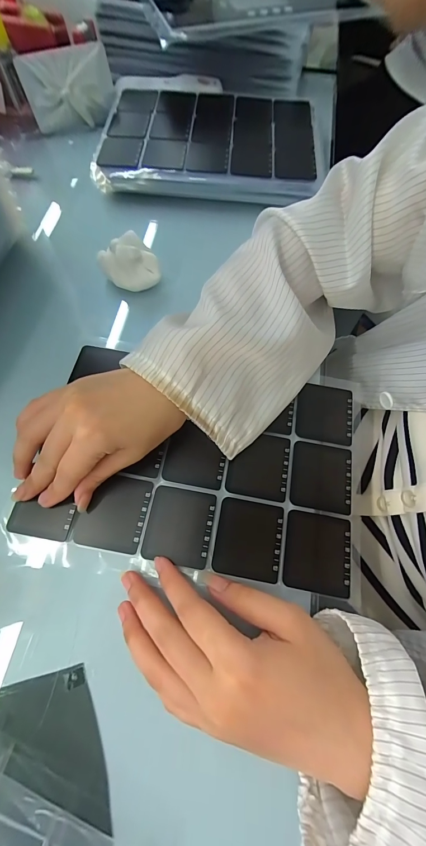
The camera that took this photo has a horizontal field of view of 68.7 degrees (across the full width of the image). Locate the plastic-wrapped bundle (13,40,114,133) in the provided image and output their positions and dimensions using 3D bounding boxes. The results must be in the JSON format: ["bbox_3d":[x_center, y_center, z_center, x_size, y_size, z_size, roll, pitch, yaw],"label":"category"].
[{"bbox_3d":[-0.193,-0.457,0.427,0.117,0.067,0.036,-28,71,-13],"label":"plastic-wrapped bundle"}]

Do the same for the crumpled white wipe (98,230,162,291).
[{"bbox_3d":[-0.084,-0.160,0.317,0.052,0.047,0.040,-27,70,-13],"label":"crumpled white wipe"}]

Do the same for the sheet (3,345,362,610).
[{"bbox_3d":[-0.009,0.028,0.264,0.261,0.004,0.177,10,67,2],"label":"sheet"}]

